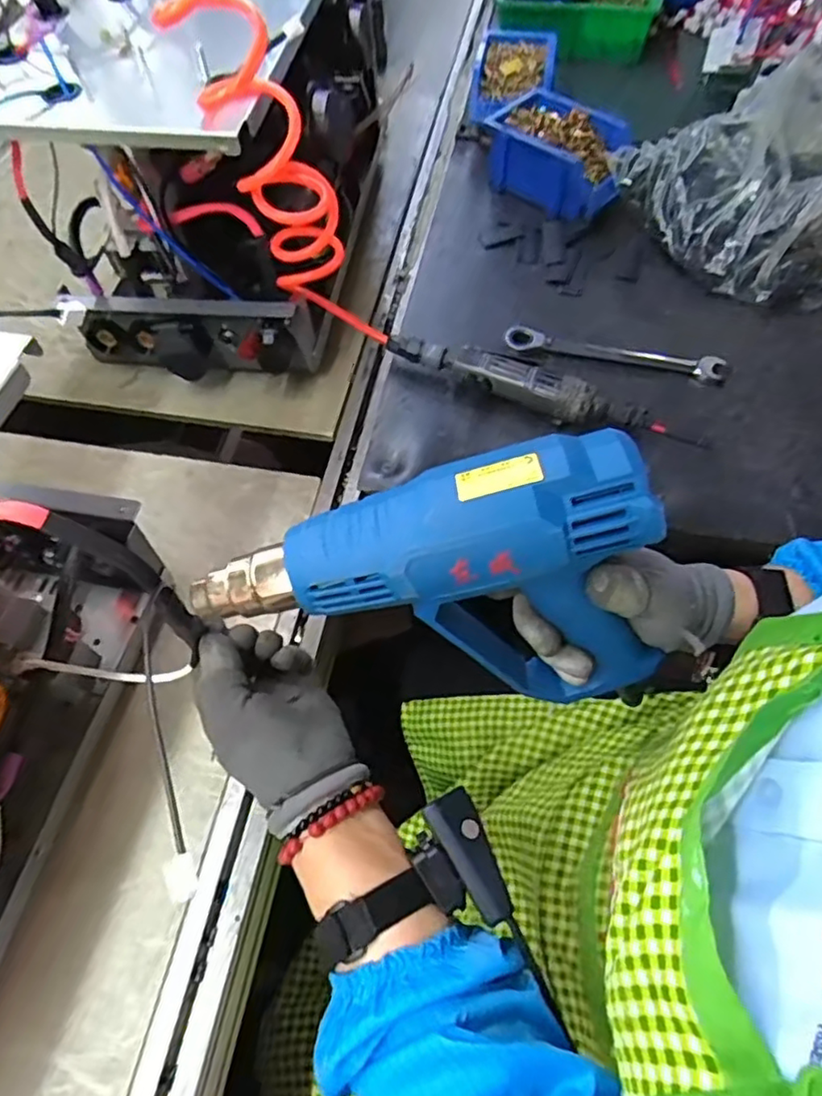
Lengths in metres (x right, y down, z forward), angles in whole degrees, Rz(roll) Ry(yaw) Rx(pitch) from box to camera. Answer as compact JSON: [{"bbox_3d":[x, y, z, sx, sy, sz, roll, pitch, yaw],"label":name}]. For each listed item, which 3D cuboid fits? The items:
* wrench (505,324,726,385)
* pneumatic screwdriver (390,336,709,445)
[{"bbox_3d":[0.215,-0.209,0.677,0.225,0.006,0.038,14,61,10],"label":"wrench"},{"bbox_3d":[0.124,-0.158,0.628,0.319,0.037,0.042,24,64,15],"label":"pneumatic screwdriver"}]

